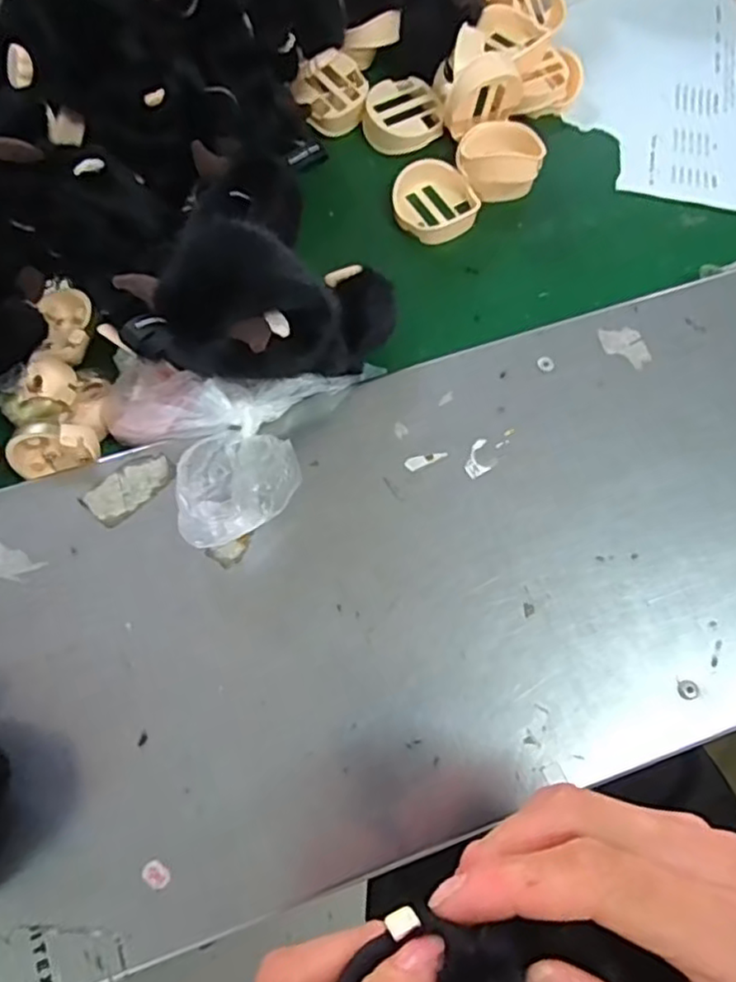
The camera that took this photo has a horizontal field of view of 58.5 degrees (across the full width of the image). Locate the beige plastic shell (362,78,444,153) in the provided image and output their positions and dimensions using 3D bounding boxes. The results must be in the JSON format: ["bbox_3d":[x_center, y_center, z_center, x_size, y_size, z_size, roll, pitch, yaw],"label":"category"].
[{"bbox_3d":[0.026,-0.270,0.476,0.057,0.021,0.054,0,69,-1],"label":"beige plastic shell"}]

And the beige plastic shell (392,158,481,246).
[{"bbox_3d":[0.044,-0.199,0.450,0.054,0.015,0.059,-37,74,-14],"label":"beige plastic shell"}]

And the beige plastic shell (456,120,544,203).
[{"bbox_3d":[0.091,-0.229,0.460,0.055,0.025,0.049,4,69,1],"label":"beige plastic shell"}]

